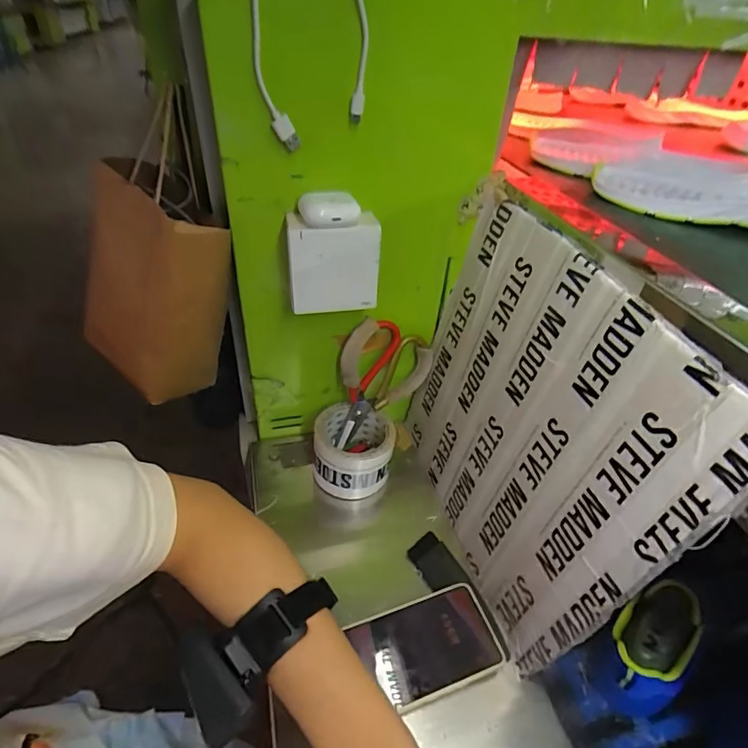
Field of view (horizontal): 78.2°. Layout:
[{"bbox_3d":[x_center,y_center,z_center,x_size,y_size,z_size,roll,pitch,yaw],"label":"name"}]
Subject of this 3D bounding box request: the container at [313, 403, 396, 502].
[{"bbox_3d":[-0.025,0.094,0.565,0.094,0.071,0.090,10,40,5],"label":"container"}]

